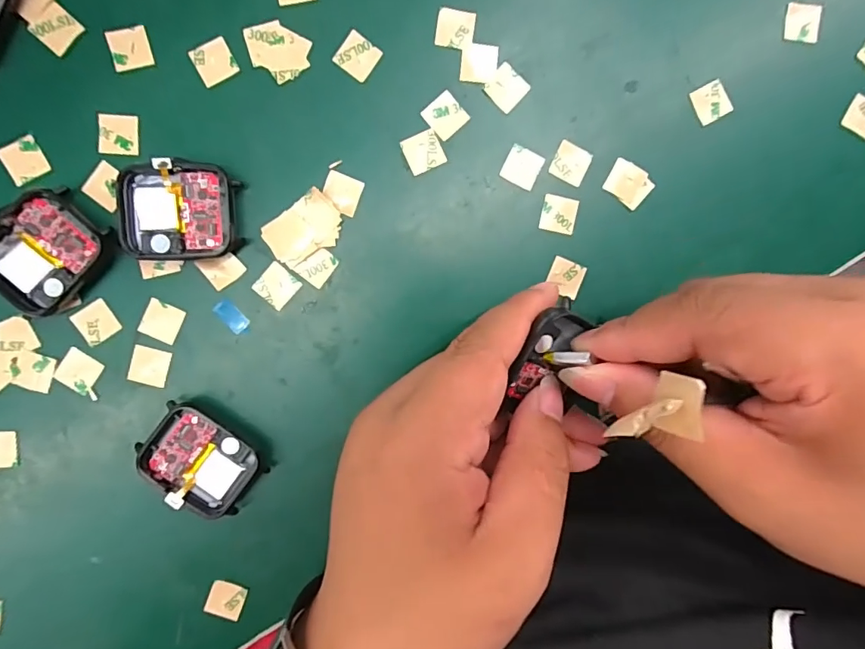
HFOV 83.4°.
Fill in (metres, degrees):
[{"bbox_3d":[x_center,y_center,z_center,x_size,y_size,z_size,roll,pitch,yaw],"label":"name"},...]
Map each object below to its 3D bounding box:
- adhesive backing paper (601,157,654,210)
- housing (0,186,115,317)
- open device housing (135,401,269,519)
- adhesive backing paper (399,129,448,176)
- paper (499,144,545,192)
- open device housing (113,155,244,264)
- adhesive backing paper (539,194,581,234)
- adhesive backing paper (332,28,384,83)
[{"bbox_3d":[0.086,-0.061,0.212,0.019,0.004,0.016,35,91,-6],"label":"adhesive backing paper"},{"bbox_3d":[-0.153,-0.029,0.192,0.036,0.012,0.045,41,90,-6],"label":"housing"},{"bbox_3d":[-0.097,0.057,0.203,0.046,0.013,0.034,42,90,-6],"label":"open device housing"},{"bbox_3d":[-0.004,-0.073,0.206,0.016,0.004,0.016,-24,98,-2],"label":"adhesive backing paper"},{"bbox_3d":[0.039,-0.068,0.207,0.015,0.004,0.015,24,92,-6],"label":"paper"},{"bbox_3d":[-0.101,-0.045,0.195,0.043,0.011,0.038,4,94,-4],"label":"open device housing"},{"bbox_3d":[0.055,-0.048,0.212,0.015,0.004,0.015,10,94,-3],"label":"adhesive backing paper"},{"bbox_3d":[-0.031,-0.111,0.201,0.016,0.004,0.016,36,91,-9],"label":"adhesive backing paper"}]

